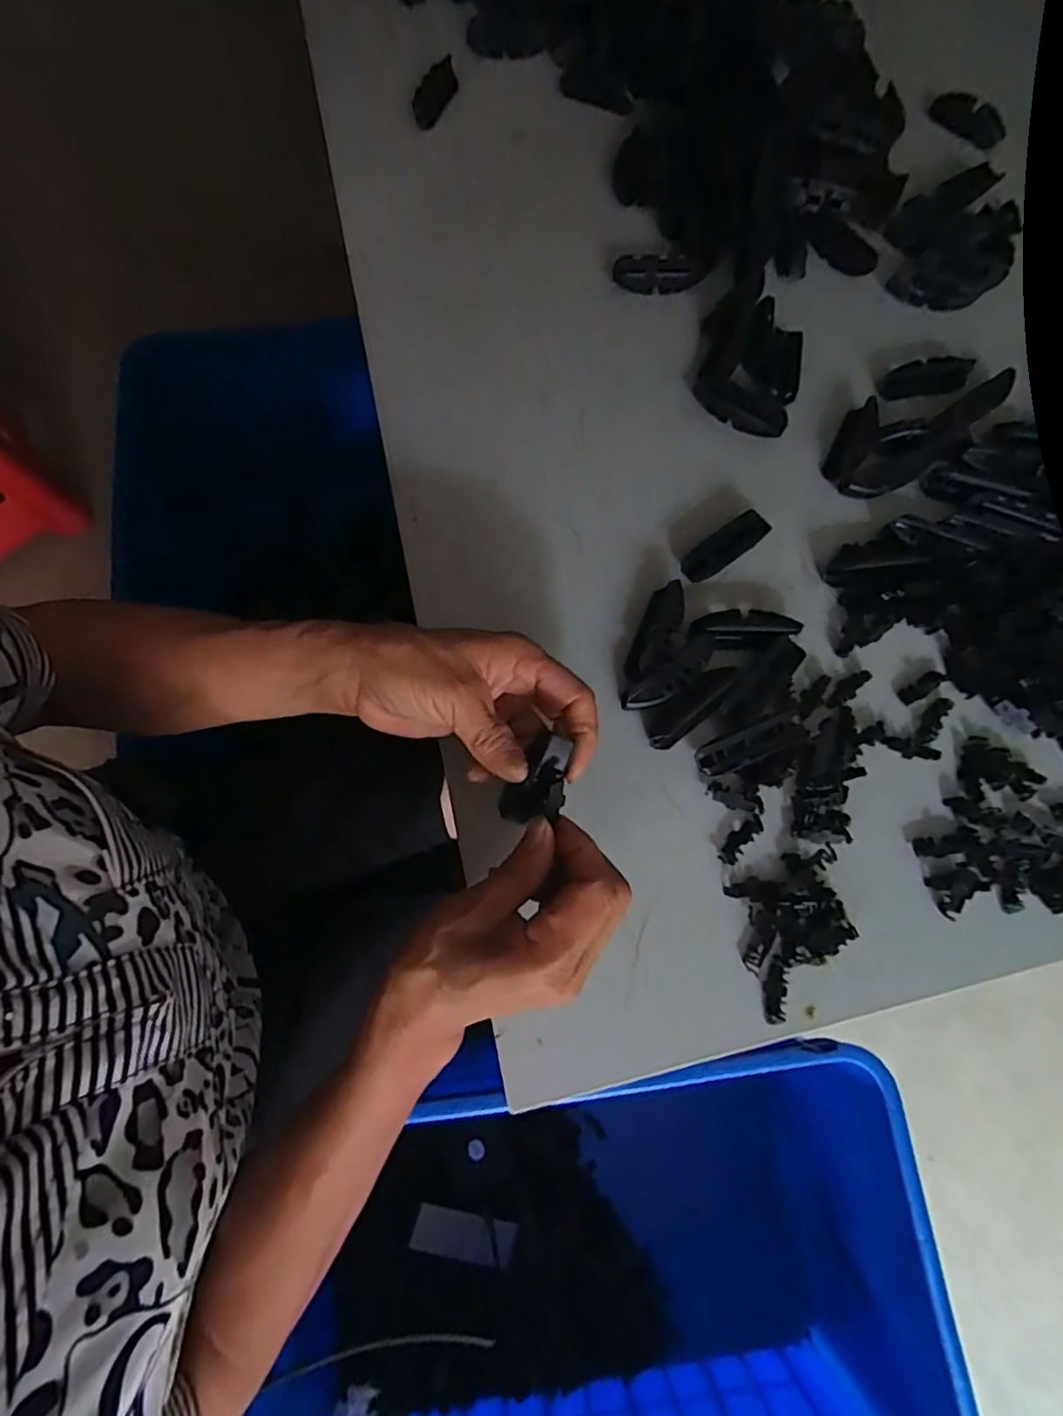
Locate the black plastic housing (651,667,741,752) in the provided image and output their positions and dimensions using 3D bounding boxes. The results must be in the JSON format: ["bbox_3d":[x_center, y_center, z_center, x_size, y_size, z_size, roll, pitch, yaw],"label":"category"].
[{"bbox_3d":[0.102,-0.002,0.376,0.069,0.020,0.021,-39,78,-10],"label":"black plastic housing"}]

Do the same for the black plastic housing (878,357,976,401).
[{"bbox_3d":[0.302,-0.254,0.462,0.067,0.015,0.022,-7,74,-2],"label":"black plastic housing"}]

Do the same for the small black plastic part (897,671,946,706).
[{"bbox_3d":[0.257,-0.014,0.395,0.035,0.004,0.013,-29,76,-8],"label":"small black plastic part"}]

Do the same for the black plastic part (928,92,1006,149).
[{"bbox_3d":[0.393,-0.530,0.541,0.069,0.014,0.032,32,75,7],"label":"black plastic part"}]

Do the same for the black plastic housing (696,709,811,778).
[{"bbox_3d":[0.136,0.023,0.369,0.073,0.017,0.020,-22,75,-6],"label":"black plastic housing"}]

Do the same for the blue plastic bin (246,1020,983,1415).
[{"bbox_3d":[0.038,0.585,0.625,0.645,0.328,0.393,-9,74,-5],"label":"blue plastic bin"}]

